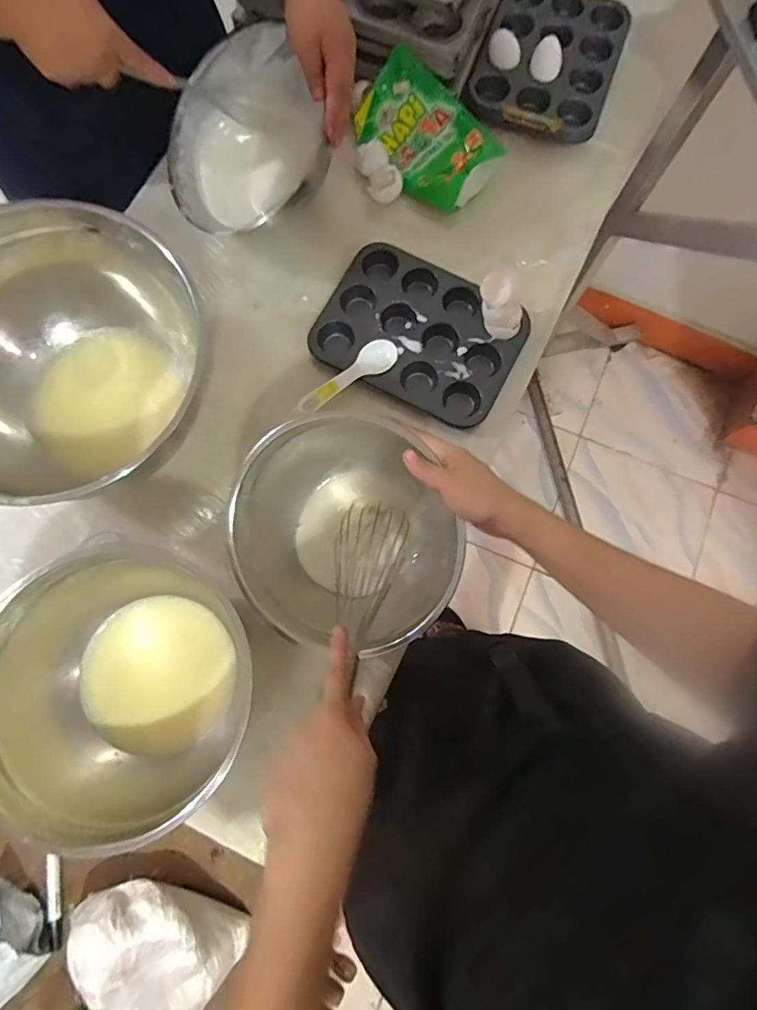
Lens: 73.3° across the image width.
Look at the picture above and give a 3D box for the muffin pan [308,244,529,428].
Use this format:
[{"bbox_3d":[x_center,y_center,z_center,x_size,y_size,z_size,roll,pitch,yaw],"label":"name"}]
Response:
[{"bbox_3d":[0.054,-0.226,0.672,0.253,0.033,0.188,27,79,4],"label":"muffin pan"}]

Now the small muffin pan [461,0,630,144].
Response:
[{"bbox_3d":[0.247,-0.644,0.731,0.192,0.029,0.256,20,79,2],"label":"small muffin pan"}]

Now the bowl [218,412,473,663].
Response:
[{"bbox_3d":[-0.042,0.033,0.551,0.213,0.099,0.221,0,79,-2],"label":"bowl"}]

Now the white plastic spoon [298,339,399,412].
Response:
[{"bbox_3d":[-0.039,-0.164,0.642,0.139,0.013,0.037,-31,81,-7],"label":"white plastic spoon"}]

